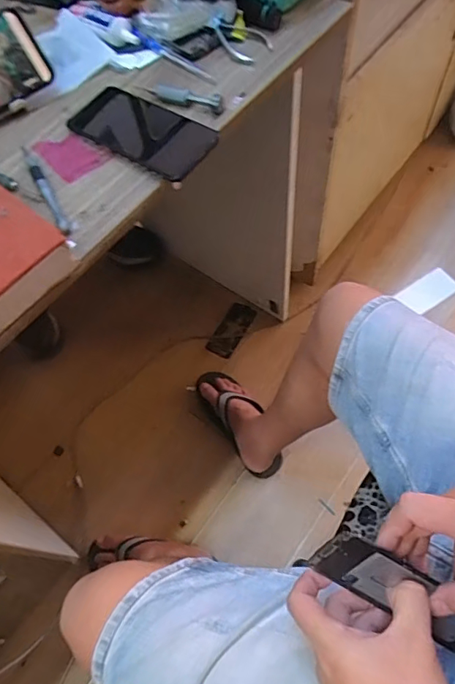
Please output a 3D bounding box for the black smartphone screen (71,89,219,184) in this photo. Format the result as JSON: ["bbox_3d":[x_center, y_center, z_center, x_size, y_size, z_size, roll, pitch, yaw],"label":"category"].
[{"bbox_3d":[-0.090,-0.222,0.495,0.178,0.014,0.083,32,75,23],"label":"black smartphone screen"}]

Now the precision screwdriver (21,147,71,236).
[{"bbox_3d":[-0.181,-0.153,0.466,0.010,0.011,0.136,-28,62,-9],"label":"precision screwdriver"}]

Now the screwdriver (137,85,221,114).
[{"bbox_3d":[-0.053,-0.266,0.508,0.104,0.018,0.014,20,65,16],"label":"screwdriver"}]

